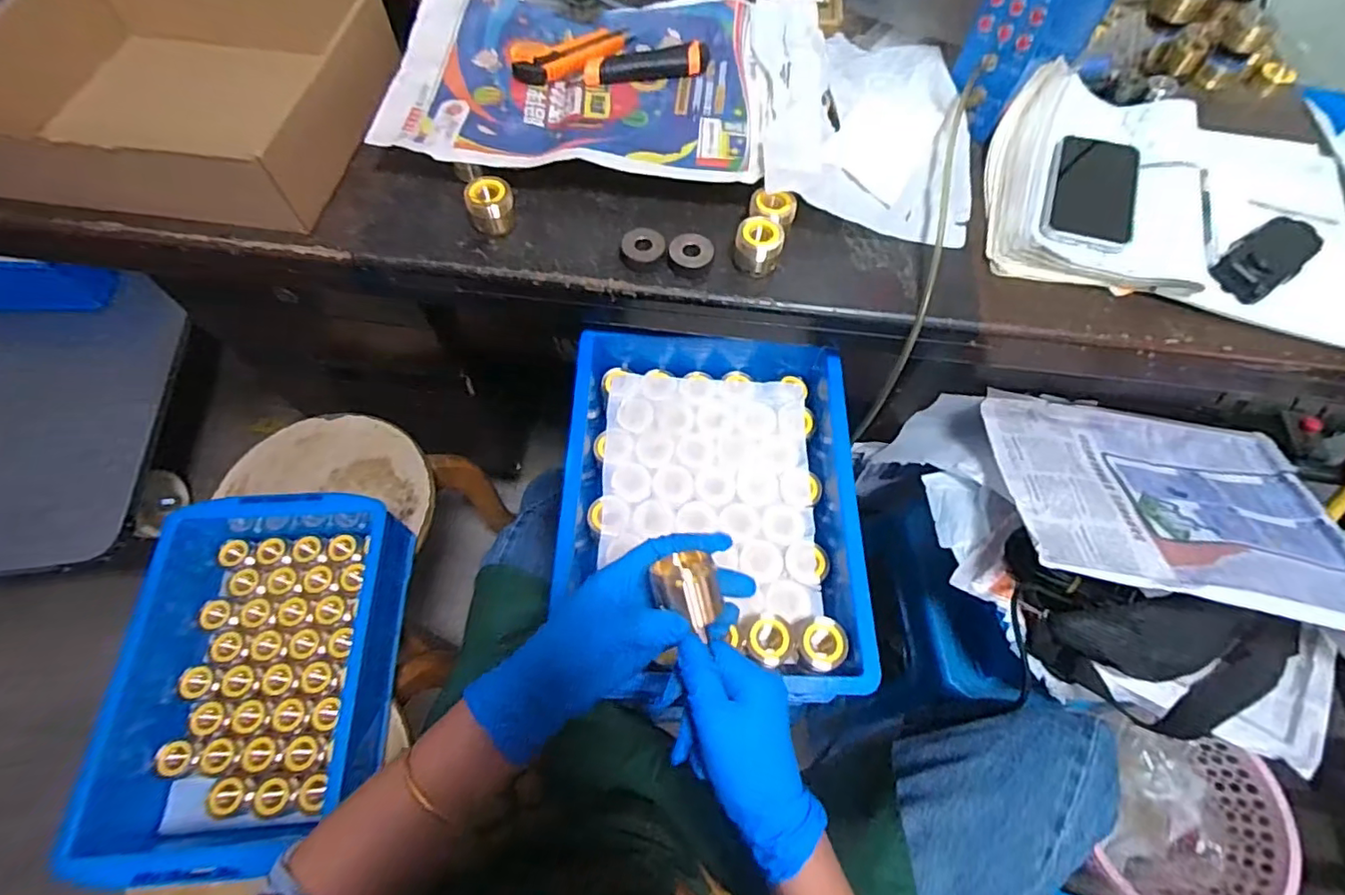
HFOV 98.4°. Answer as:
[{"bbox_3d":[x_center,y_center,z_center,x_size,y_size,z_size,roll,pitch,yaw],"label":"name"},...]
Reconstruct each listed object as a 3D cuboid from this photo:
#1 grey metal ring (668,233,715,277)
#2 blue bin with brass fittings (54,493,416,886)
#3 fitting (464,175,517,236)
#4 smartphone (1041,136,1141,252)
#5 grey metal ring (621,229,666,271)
[{"bbox_3d":[0.017,-0.177,0.532,0.041,0.016,0.037,8,64,3],"label":"grey metal ring"},{"bbox_3d":[-0.438,0.238,0.628,0.239,0.102,0.364,-1,64,-2],"label":"blue bin with brass fittings"},{"bbox_3d":[-0.168,-0.224,0.540,0.042,0.038,0.036,-19,66,-10],"label":"fitting"},{"bbox_3d":[0.400,-0.244,0.555,0.073,0.015,0.140,21,66,9],"label":"smartphone"},{"bbox_3d":[-0.027,-0.182,0.532,0.039,0.014,0.041,0,64,-1],"label":"grey metal ring"}]

